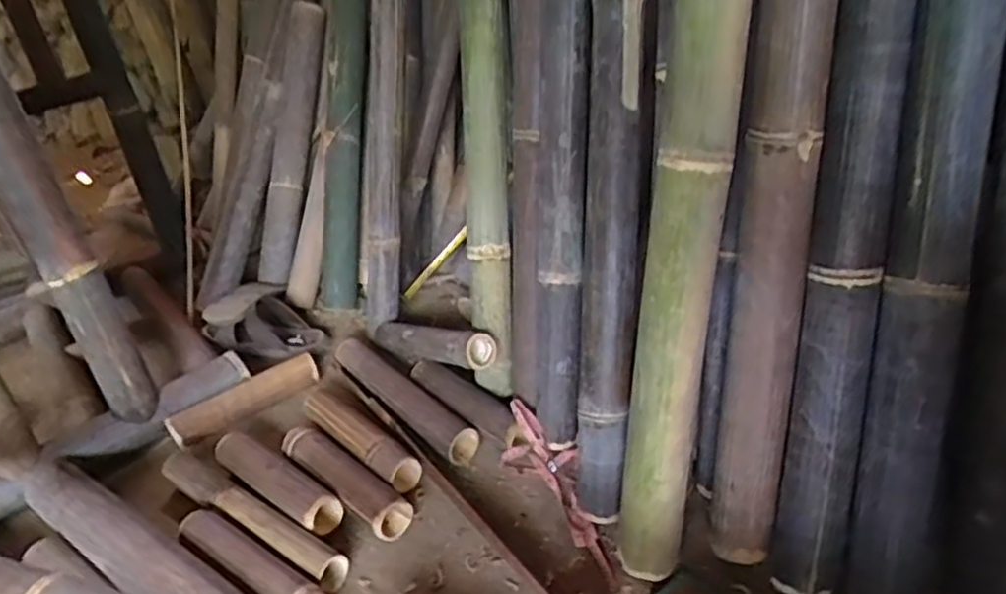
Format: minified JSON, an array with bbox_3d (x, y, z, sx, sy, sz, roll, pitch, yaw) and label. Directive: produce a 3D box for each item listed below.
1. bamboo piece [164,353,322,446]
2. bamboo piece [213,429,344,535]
[{"bbox_3d":[-0.437,0.171,1.186,0.252,0.048,0.051,-24,34,-25],"label":"bamboo piece"},{"bbox_3d":[-0.330,0.264,1.006,0.255,0.052,0.058,17,39,37],"label":"bamboo piece"}]

